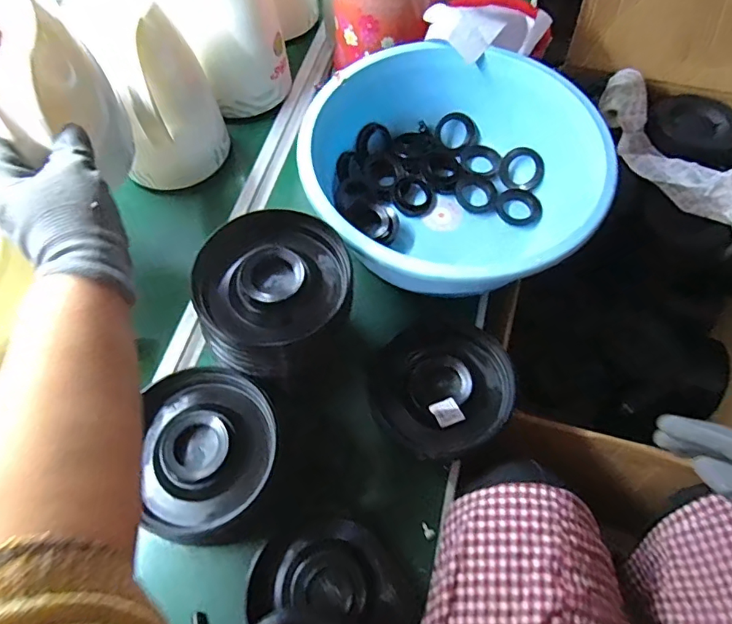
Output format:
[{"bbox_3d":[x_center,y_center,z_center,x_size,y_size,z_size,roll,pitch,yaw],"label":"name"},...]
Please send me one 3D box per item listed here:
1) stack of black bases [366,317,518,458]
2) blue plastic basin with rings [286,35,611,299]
[{"bbox_3d":[0.088,0.085,0.563,0.164,0.055,0.149,-25,66,-12],"label":"stack of black bases"},{"bbox_3d":[0.112,-0.165,0.640,0.360,0.151,0.343,0,63,1],"label":"blue plastic basin with rings"}]

